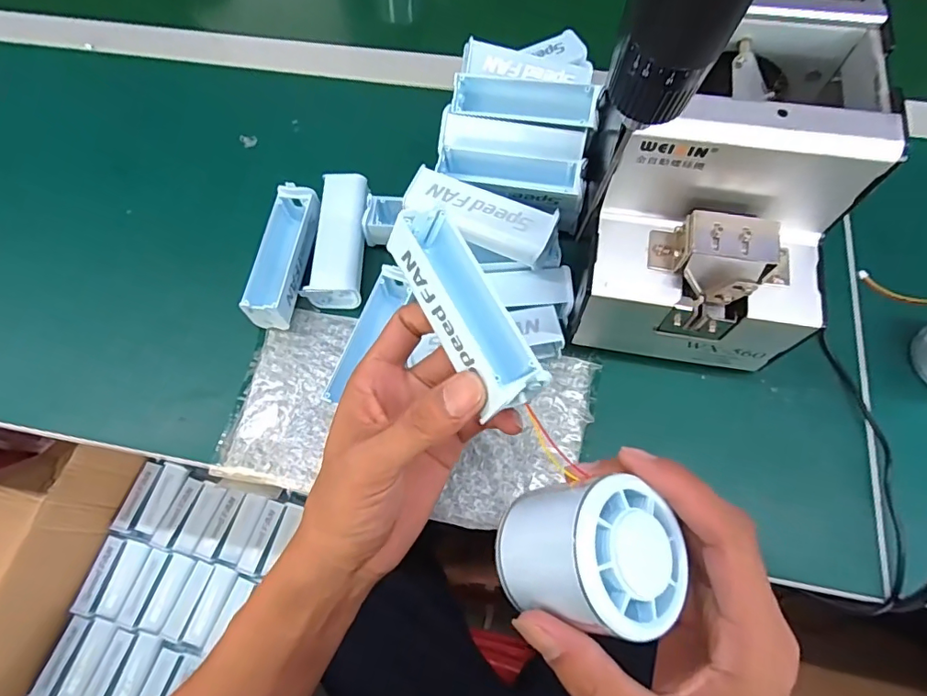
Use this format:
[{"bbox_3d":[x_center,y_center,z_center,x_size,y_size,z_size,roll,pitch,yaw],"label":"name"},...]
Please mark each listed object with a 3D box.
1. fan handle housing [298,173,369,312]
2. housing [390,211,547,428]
[{"bbox_3d":[-0.091,-0.080,0.378,0.037,0.024,0.100,0,68,3],"label":"fan handle housing"},{"bbox_3d":[-0.001,-0.019,0.238,0.032,0.028,0.107,-12,62,-46],"label":"housing"}]

